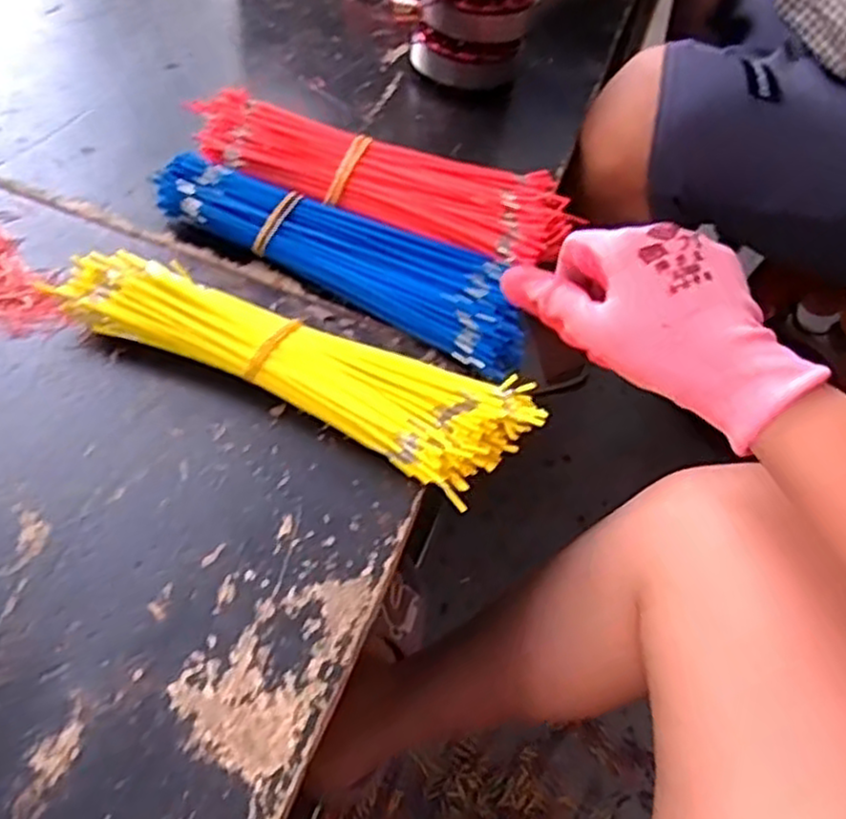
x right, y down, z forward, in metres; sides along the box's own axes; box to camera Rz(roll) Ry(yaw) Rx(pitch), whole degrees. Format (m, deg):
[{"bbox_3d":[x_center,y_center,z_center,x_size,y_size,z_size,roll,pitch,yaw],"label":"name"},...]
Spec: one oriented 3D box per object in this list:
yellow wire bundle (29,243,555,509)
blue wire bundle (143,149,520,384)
[{"bbox_3d":[-0.071,-0.028,0.411,0.264,0.030,0.071,21,54,7],"label":"yellow wire bundle"},{"bbox_3d":[-0.048,-0.101,0.465,0.248,0.026,0.065,26,55,10],"label":"blue wire bundle"}]

